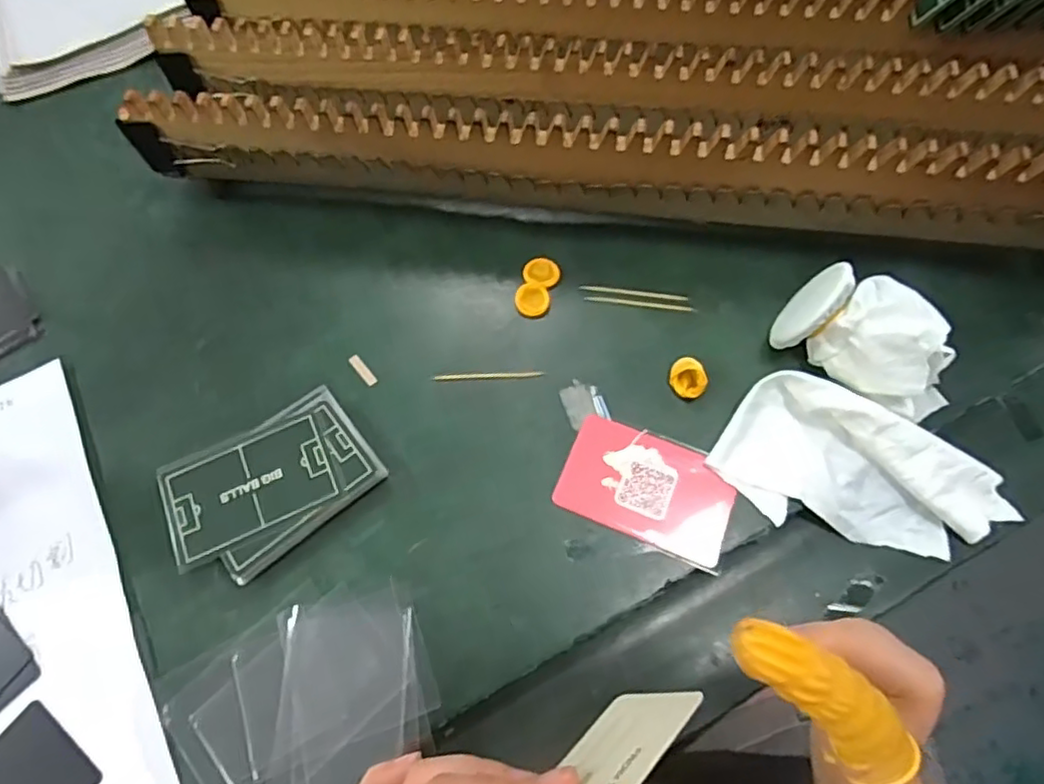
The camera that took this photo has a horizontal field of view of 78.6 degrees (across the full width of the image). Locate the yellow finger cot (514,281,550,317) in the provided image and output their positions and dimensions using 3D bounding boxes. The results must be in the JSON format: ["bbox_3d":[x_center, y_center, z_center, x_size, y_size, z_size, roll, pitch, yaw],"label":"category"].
[{"bbox_3d":[0.006,-0.055,0.373,0.019,0.005,0.020,-12,66,-3],"label":"yellow finger cot"}]

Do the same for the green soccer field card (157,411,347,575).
[{"bbox_3d":[-0.139,0.048,0.327,0.085,0.004,0.054,-24,71,-9],"label":"green soccer field card"}]

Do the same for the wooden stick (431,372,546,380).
[{"bbox_3d":[-0.018,-0.009,0.355,0.061,0.004,0.004,-3,66,1],"label":"wooden stick"}]

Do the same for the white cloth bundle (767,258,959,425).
[{"bbox_3d":[0.186,-0.030,0.335,0.090,0.045,0.053,28,70,14],"label":"white cloth bundle"}]

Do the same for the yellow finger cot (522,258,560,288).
[{"bbox_3d":[0.012,-0.073,0.381,0.022,0.004,0.019,16,68,9],"label":"yellow finger cot"}]

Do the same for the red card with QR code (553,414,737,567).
[{"bbox_3d":[0.066,0.049,0.331,0.086,0.004,0.054,21,69,11],"label":"red card with QR code"}]

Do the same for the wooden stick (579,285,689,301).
[{"bbox_3d":[0.065,-0.058,0.371,0.061,0.005,0.004,11,67,7],"label":"wooden stick"}]

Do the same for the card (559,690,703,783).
[{"bbox_3d":[0.023,0.128,0.207,0.082,0.045,0.005,-33,87,-41],"label":"card"}]

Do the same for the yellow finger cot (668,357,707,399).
[{"bbox_3d":[0.090,-0.008,0.344,0.020,0.013,0.018,21,69,11],"label":"yellow finger cot"}]

